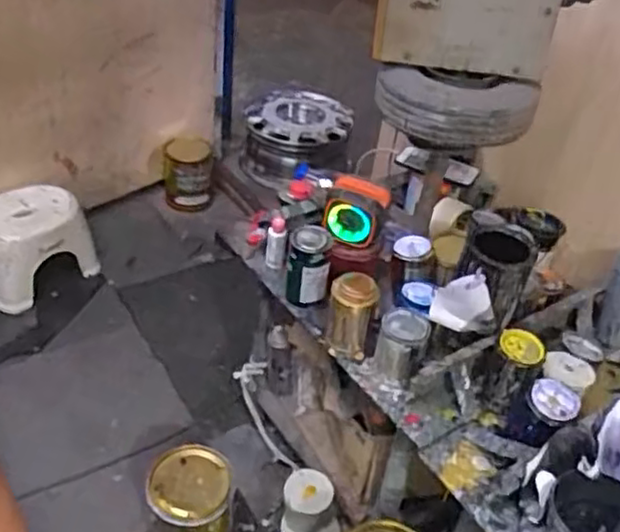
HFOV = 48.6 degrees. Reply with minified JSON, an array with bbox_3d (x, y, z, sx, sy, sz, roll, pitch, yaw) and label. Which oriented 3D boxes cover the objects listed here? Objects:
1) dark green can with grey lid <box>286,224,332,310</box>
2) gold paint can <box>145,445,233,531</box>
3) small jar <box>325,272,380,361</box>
[{"bbox_3d":[-0.003,0.002,1.203,0.076,0.122,0.091,5,37,-2],"label":"dark green can with grey lid"},{"bbox_3d":[-0.239,0.482,1.379,0.164,0.181,0.171,3,37,-5],"label":"gold paint can"},{"bbox_3d":[0.067,0.082,1.130,0.076,0.126,0.076,9,37,3],"label":"small jar"}]

